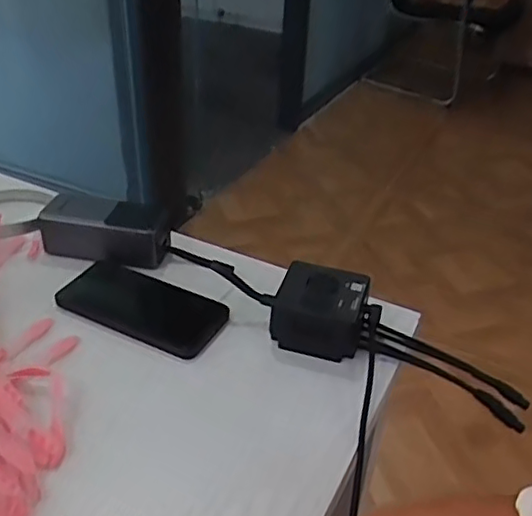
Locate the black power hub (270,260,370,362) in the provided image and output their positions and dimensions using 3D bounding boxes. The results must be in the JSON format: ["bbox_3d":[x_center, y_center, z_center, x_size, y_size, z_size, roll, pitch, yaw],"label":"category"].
[{"bbox_3d":[0.051,0.048,0.576,0.078,0.053,0.072,11,35,11],"label":"black power hub"}]

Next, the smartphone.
[{"bbox_3d":[-0.117,0.045,0.594,0.148,0.009,0.078,22,41,17],"label":"smartphone"}]

